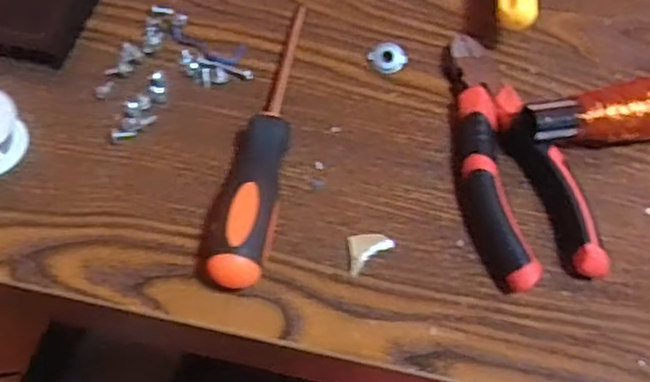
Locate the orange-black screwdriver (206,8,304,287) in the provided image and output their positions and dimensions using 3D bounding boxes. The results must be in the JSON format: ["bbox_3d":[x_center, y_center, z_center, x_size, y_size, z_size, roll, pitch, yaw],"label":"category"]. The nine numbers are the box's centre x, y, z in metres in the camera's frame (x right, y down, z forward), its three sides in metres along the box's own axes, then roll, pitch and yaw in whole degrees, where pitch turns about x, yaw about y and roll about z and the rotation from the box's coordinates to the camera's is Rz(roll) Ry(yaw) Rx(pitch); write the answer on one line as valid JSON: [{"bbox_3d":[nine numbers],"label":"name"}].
[{"bbox_3d":[-0.030,-0.033,0.360,0.028,0.027,0.180,8,57,2],"label":"orange-black screwdriver"}]

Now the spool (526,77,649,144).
[{"bbox_3d":[0.180,-0.043,0.378,0.154,0.029,0.029,-12,59,-10],"label":"spool"}]

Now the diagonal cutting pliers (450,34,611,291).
[{"bbox_3d":[0.094,-0.020,0.365,0.053,0.018,0.152,-7,58,-7],"label":"diagonal cutting pliers"}]

